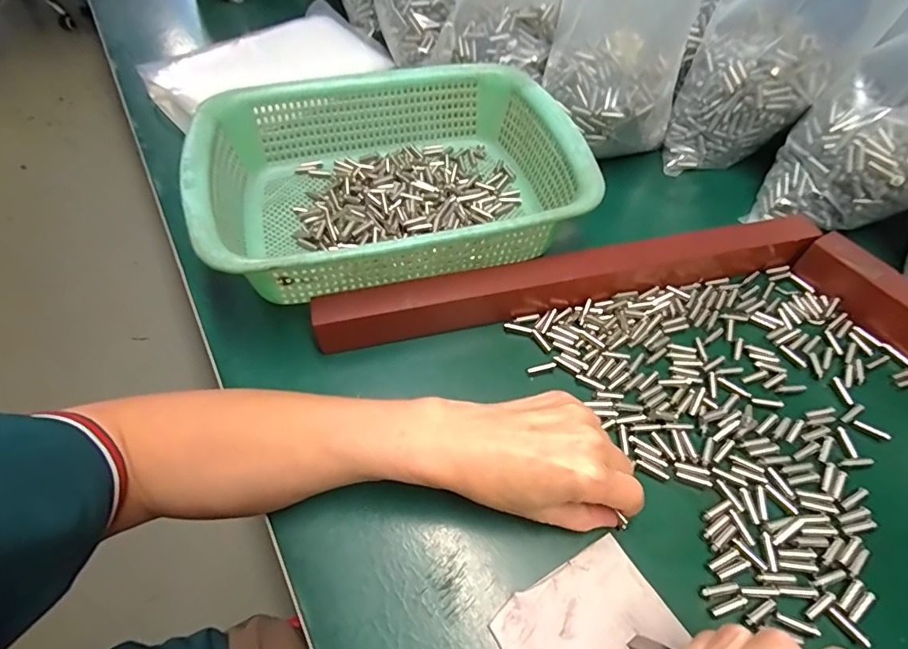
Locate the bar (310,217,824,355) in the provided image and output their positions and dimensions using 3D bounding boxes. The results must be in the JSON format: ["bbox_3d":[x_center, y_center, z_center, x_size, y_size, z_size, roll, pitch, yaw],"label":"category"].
[{"bbox_3d":[0.092,-0.035,0.374,0.386,0.039,0.032,-11,56,-7],"label":"bar"}]

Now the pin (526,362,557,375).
[{"bbox_3d":[0.064,0.032,0.352,0.022,0.007,0.005,-14,56,-9],"label":"pin"}]

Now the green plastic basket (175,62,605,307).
[{"bbox_3d":[-0.050,-0.123,0.408,0.290,0.086,0.220,-13,56,-8],"label":"green plastic basket"}]

